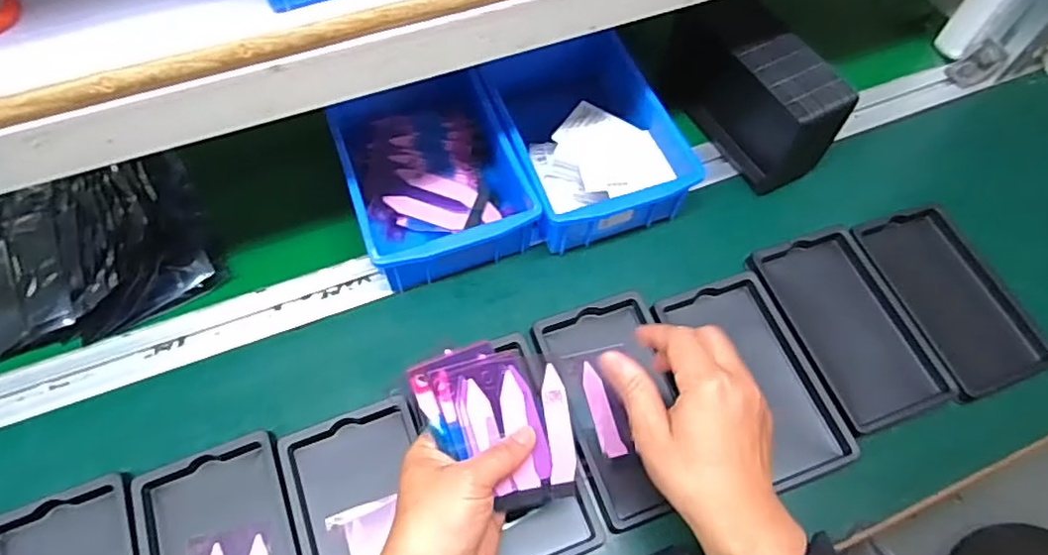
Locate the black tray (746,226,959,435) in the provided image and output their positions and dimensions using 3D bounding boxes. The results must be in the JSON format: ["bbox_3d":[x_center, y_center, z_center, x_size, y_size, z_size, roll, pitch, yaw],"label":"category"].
[{"bbox_3d":[0.262,0.037,0.509,0.101,0.012,0.159,-19,67,-11],"label":"black tray"}]

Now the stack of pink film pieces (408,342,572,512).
[{"bbox_3d":[-0.014,0.093,0.392,0.088,0.004,0.103,-15,87,-11],"label":"stack of pink film pieces"}]

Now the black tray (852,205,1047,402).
[{"bbox_3d":[0.357,0.013,0.525,0.100,0.020,0.158,-17,66,-10],"label":"black tray"}]

